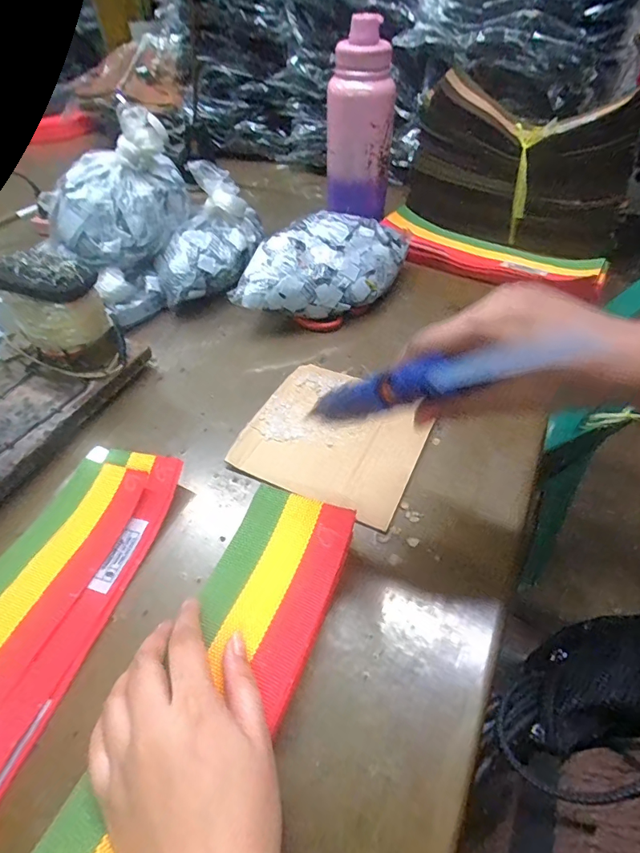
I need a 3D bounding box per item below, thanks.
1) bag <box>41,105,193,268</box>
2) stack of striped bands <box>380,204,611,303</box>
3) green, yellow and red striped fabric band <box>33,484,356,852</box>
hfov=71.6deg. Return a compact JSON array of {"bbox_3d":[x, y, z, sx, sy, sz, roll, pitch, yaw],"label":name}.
[{"bbox_3d":[-0.243,-0.282,0.529,0.128,0.122,0.150,-2,48,0],"label":"bag"},{"bbox_3d":[0.226,-0.237,0.609,0.304,0.033,0.109,29,54,25],"label":"stack of striped bands"},{"bbox_3d":[-0.067,0.160,0.246,0.086,0.033,0.288,19,51,18],"label":"green, yellow and red striped fabric band"}]

